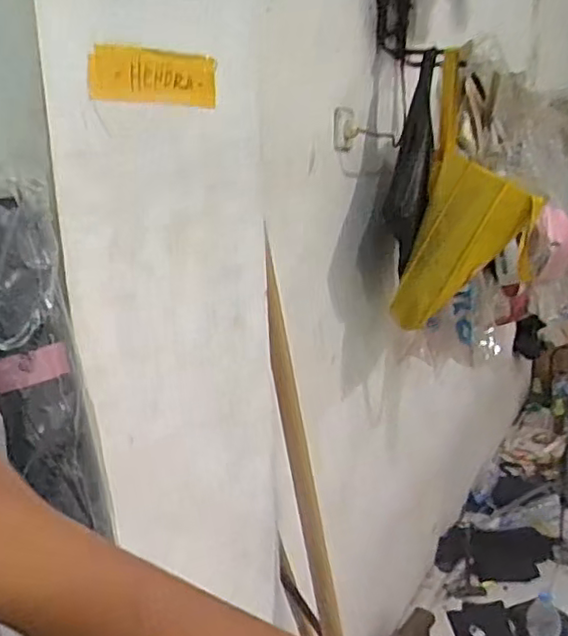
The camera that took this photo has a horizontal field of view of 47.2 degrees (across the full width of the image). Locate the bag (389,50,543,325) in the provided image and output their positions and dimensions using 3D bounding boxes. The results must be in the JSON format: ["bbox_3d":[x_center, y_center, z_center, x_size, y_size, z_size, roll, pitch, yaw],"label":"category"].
[{"bbox_3d":[0.402,-0.256,1.445,0.307,0.525,0.121,2,15,14],"label":"bag"}]

